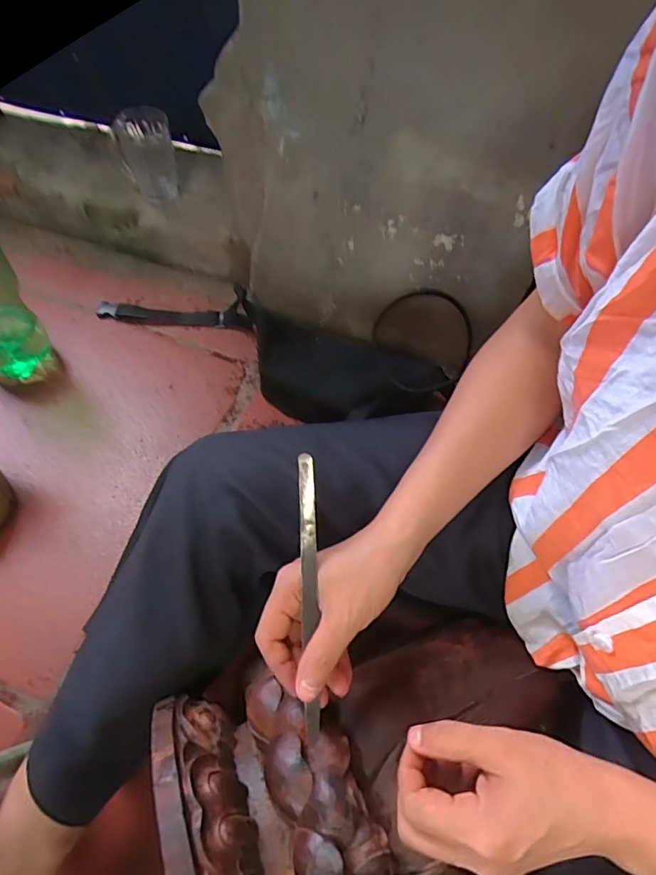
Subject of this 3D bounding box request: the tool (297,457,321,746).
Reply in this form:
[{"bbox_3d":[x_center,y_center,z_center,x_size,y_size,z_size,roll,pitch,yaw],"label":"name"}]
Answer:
[{"bbox_3d":[-0.012,0.108,0.340,0.011,0.008,0.193,-2,93,-5],"label":"tool"}]

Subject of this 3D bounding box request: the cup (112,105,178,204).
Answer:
[{"bbox_3d":[-0.280,-0.448,0.789,0.077,0.132,0.085,-11,60,-11],"label":"cup"}]

